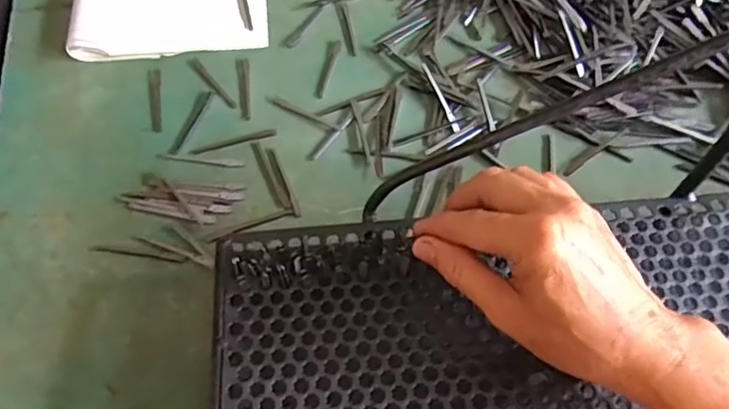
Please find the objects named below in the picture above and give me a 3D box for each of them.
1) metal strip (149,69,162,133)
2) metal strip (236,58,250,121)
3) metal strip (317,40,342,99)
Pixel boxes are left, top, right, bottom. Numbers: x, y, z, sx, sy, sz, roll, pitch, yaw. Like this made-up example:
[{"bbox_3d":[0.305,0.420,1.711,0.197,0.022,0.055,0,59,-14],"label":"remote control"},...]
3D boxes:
[{"bbox_3d":[-0.178,-0.090,0.507,0.010,0.004,0.070,-11,62,-6],"label":"metal strip"},{"bbox_3d":[-0.102,-0.100,0.507,0.011,0.004,0.066,-9,62,-5],"label":"metal strip"},{"bbox_3d":[-0.032,-0.121,0.519,0.012,0.004,0.068,9,63,4],"label":"metal strip"}]

